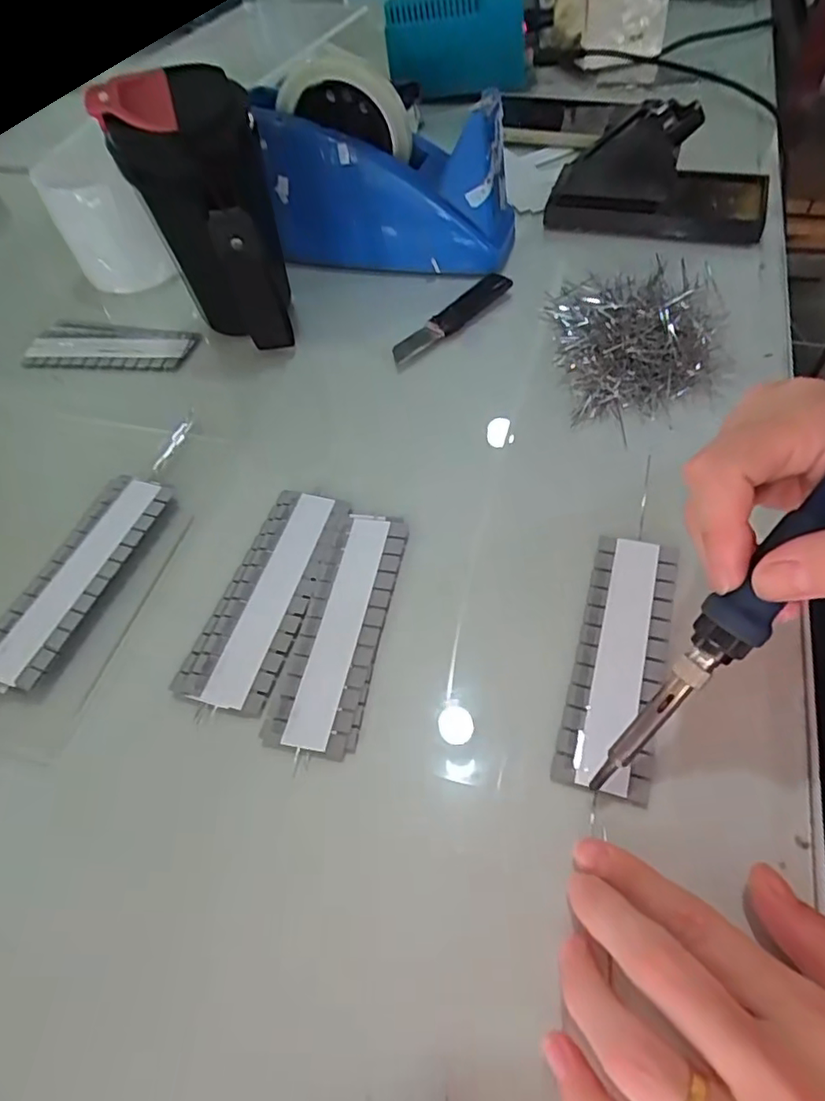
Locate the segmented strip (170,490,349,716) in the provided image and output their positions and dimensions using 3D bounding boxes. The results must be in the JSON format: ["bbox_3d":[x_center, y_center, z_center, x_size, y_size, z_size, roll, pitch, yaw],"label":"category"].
[{"bbox_3d":[-0.074,0.020,0.311,0.045,0.004,0.126,12,56,14],"label":"segmented strip"}]

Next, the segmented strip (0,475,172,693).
[{"bbox_3d":[-0.176,0.013,0.321,0.039,0.014,0.129,15,56,16],"label":"segmented strip"}]

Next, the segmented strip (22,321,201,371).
[{"bbox_3d":[-0.222,-0.150,0.446,0.125,0.010,0.045,6,54,10],"label":"segmented strip"}]

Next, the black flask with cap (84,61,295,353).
[{"bbox_3d":[-0.125,-0.212,0.393,0.075,0.149,0.079,-1,53,5],"label":"black flask with cap"}]

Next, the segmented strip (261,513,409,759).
[{"bbox_3d":[-0.035,0.034,0.297,0.043,0.004,0.128,7,55,11],"label":"segmented strip"}]

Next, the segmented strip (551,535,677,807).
[{"bbox_3d":[0.095,0.046,0.275,0.038,0.006,0.125,13,56,15],"label":"segmented strip"}]

